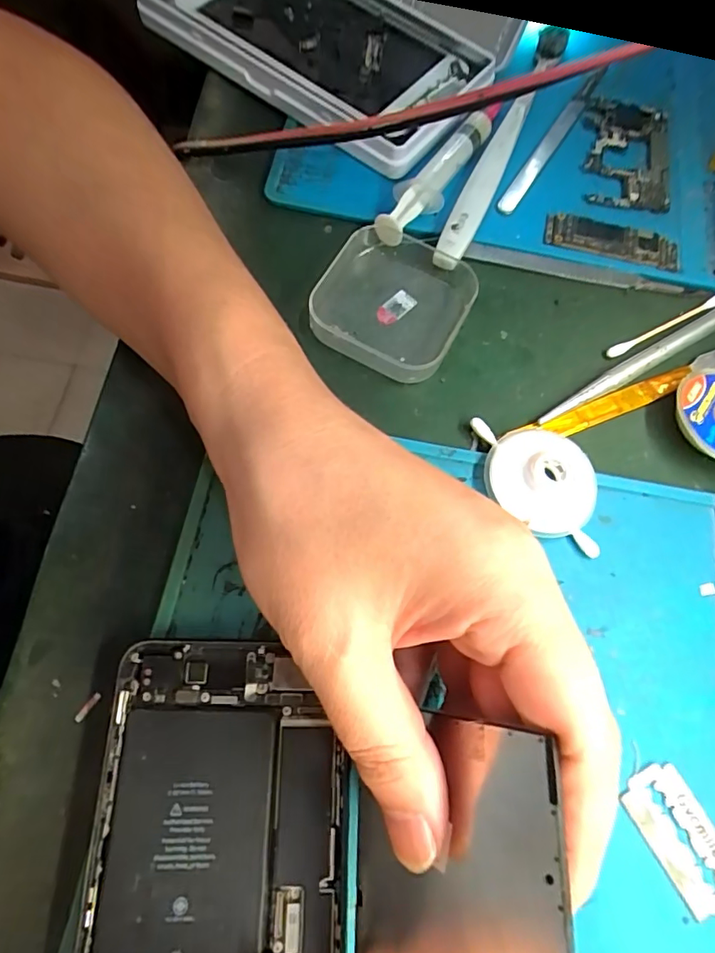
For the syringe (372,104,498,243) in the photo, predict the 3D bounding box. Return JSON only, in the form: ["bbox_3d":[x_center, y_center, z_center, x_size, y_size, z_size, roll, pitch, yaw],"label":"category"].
[{"bbox_3d":[0.039,-0.148,0.248,0.020,0.018,0.097,32,72,8],"label":"syringe"}]

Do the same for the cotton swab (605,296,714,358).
[{"bbox_3d":[0.143,-0.070,0.235,0.069,0.004,0.005,-25,73,-11],"label":"cotton swab"}]

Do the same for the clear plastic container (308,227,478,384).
[{"bbox_3d":[0.016,-0.078,0.226,0.060,0.013,0.064,28,71,7],"label":"clear plastic container"}]

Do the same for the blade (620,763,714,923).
[{"bbox_3d":[0.107,0.118,0.167,0.022,0.004,0.043,-28,74,-12],"label":"blade"}]

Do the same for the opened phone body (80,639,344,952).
[{"bbox_3d":[-0.042,0.126,0.152,0.074,0.005,0.145,0,70,-2],"label":"opened phone body"}]

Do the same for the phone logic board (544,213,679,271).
[{"bbox_3d":[0.122,-0.113,0.245,0.063,0.005,0.018,14,70,3],"label":"phone logic board"}]

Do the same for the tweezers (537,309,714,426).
[{"bbox_3d":[0.130,-0.053,0.227,0.122,0.004,0.009,-29,74,-13],"label":"tweezers"}]

